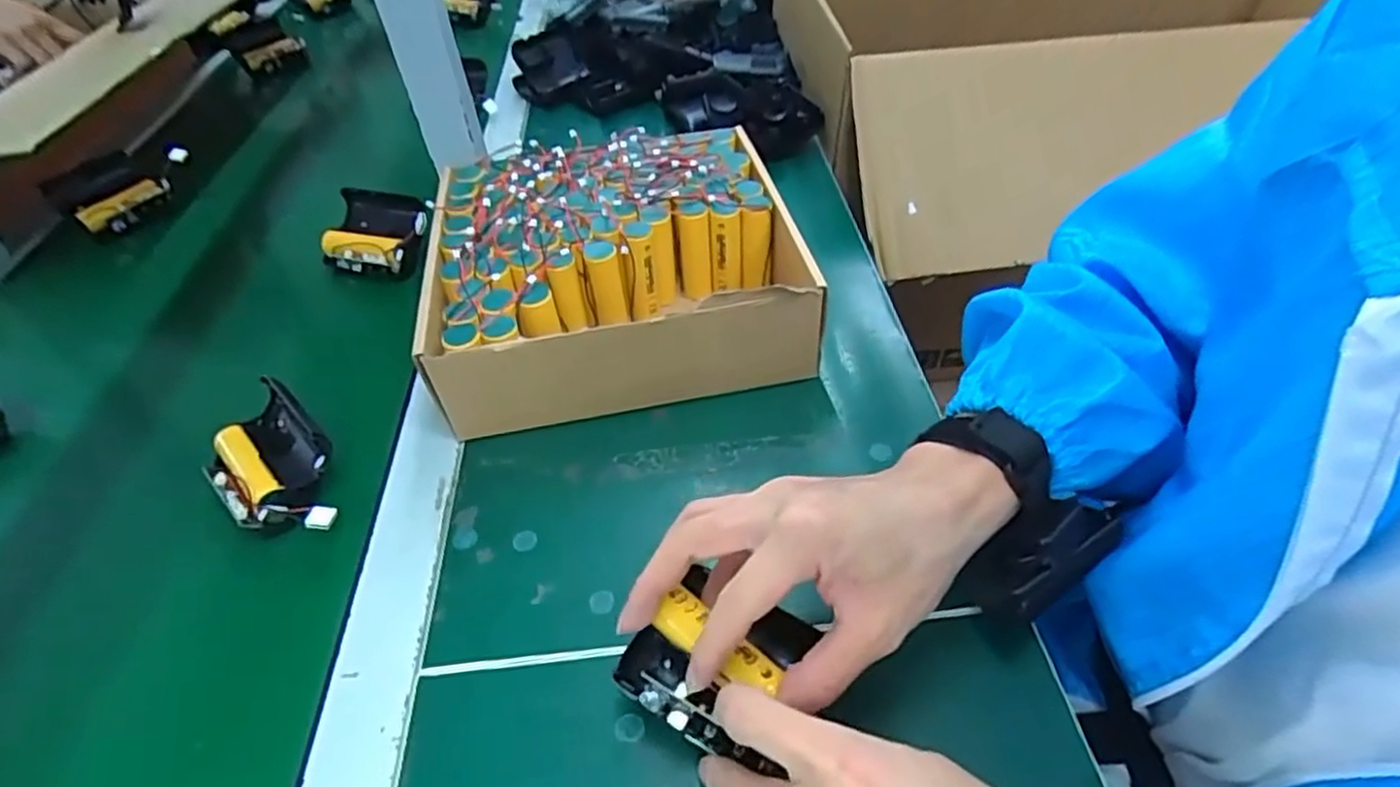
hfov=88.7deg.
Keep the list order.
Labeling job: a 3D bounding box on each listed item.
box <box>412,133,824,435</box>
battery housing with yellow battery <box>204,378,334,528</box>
[{"bbox_3d":[-0.057,-0.093,0.509,0.245,0.083,0.225,-9,46,-6],"label":"box"},{"bbox_3d":[-0.247,0.042,0.416,0.107,0.036,0.061,34,56,31],"label":"battery housing with yellow battery"}]

